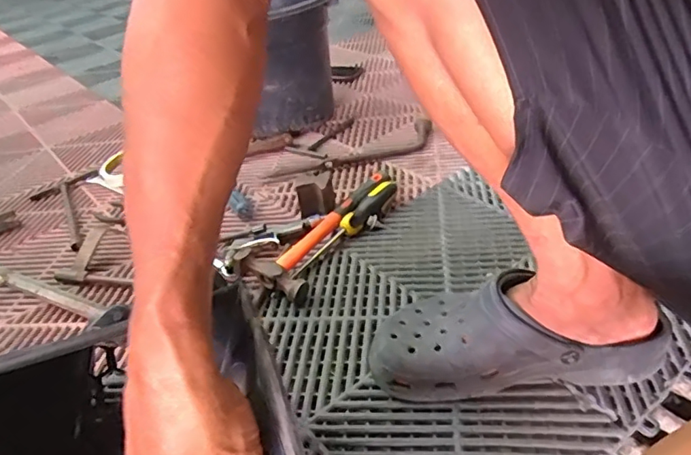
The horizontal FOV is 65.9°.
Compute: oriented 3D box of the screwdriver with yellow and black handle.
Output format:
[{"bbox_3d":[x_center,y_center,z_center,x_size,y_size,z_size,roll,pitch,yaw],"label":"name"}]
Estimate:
[{"bbox_3d":[0.007,-0.002,0.720,0.028,0.030,0.201,20,44,36],"label":"screwdriver with yellow and black handle"}]

